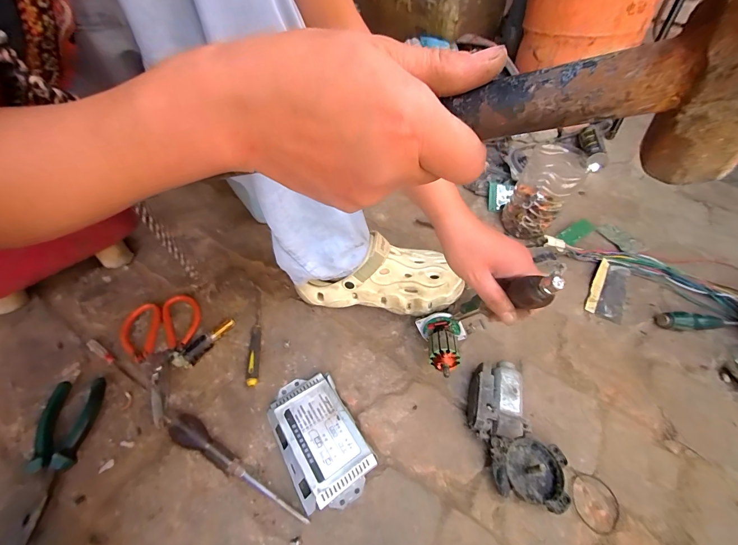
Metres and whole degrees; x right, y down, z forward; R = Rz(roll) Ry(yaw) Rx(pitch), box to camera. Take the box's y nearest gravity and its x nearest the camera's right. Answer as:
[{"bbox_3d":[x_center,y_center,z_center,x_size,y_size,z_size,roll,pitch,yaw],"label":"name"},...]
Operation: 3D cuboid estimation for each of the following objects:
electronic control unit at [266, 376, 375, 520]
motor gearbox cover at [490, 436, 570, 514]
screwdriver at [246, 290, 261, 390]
[{"bbox_3d":[-0.065,0.205,0.406,0.093,0.019,0.158,-24,54,-21],"label":"electronic control unit"},{"bbox_3d":[0.189,0.237,0.387,0.085,0.034,0.068,15,53,9],"label":"motor gearbox cover"},{"bbox_3d":[-0.174,0.093,0.496,0.019,0.017,0.166,-5,50,-6],"label":"screwdriver"}]

